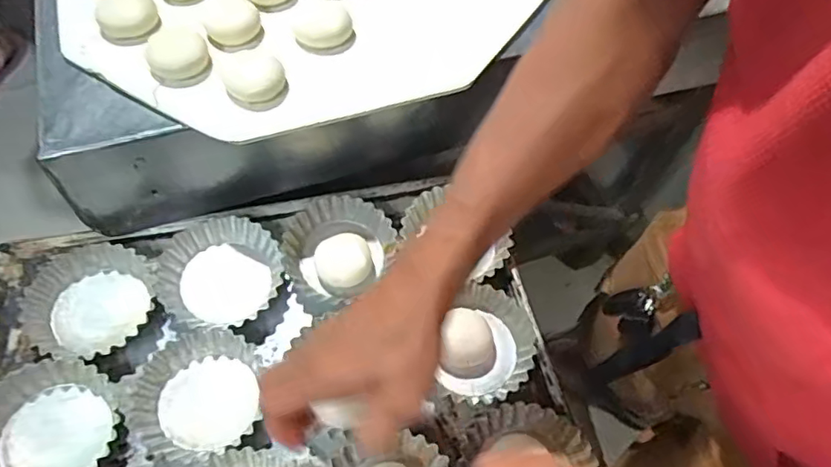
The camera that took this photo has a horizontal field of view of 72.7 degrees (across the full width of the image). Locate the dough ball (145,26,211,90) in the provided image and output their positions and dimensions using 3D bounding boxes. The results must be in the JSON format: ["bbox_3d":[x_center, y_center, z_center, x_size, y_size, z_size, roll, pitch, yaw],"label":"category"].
[{"bbox_3d":[-0.197,-0.147,0.471,0.047,0.027,0.042,-17,62,-13],"label":"dough ball"}]

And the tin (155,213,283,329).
[{"bbox_3d":[-0.169,0.033,0.494,0.099,0.033,0.102,2,59,-3],"label":"tin"}]

